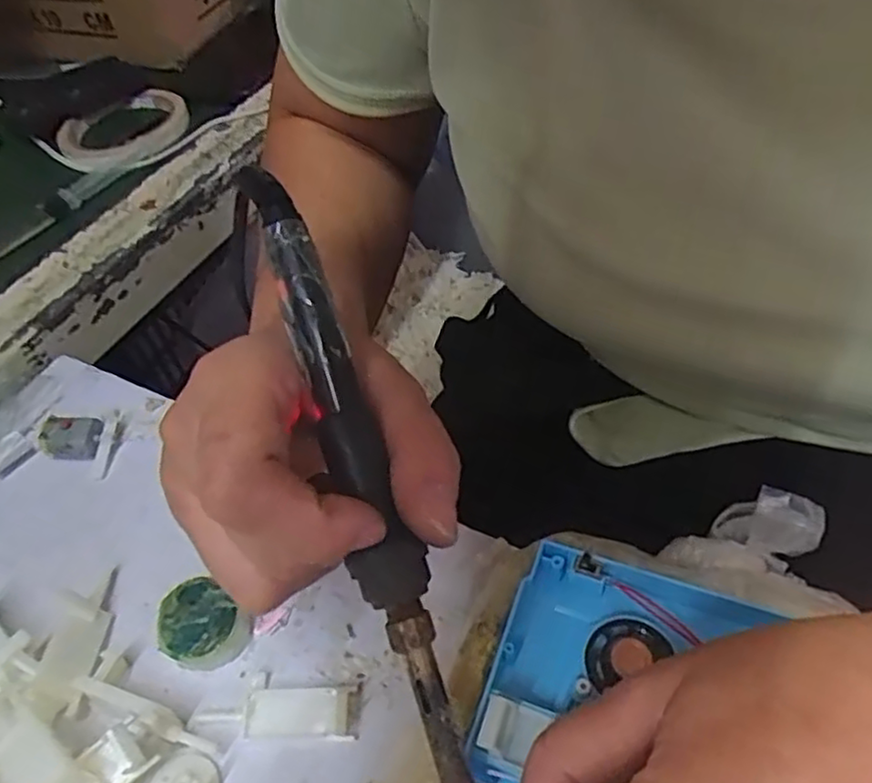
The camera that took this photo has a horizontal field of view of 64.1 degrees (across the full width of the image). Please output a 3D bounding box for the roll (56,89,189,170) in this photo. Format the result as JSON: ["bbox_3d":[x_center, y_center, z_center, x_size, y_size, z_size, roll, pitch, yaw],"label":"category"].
[{"bbox_3d":[-0.232,-0.196,0.529,0.094,0.020,0.092,-3,50,4],"label":"roll"}]

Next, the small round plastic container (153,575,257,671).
[{"bbox_3d":[-0.092,0.092,0.271,0.031,0.019,0.028,23,56,23],"label":"small round plastic container"}]

